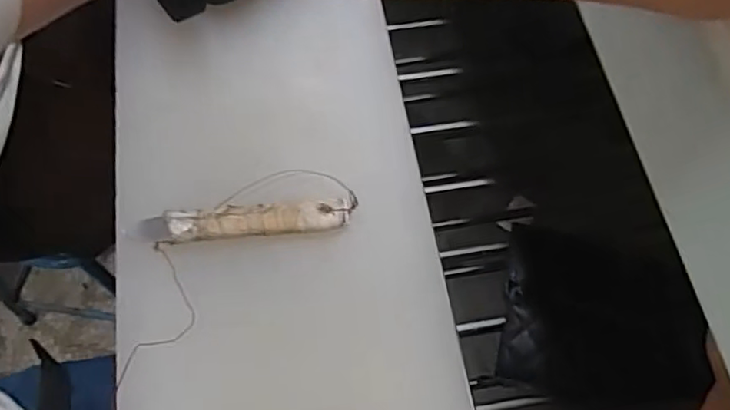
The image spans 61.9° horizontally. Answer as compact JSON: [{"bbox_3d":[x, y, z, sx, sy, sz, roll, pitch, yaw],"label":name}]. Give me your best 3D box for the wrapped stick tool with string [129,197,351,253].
[{"bbox_3d":[-0.096,0.014,0.469,0.165,0.015,0.026,-6,64,-4],"label":"wrapped stick tool with string"}]

